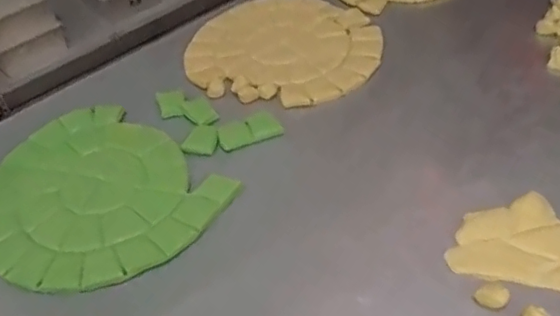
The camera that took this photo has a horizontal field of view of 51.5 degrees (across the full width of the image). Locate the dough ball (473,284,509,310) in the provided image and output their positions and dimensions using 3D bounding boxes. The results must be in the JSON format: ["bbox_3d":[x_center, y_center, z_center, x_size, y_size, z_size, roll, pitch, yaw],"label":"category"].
[{"bbox_3d":[0.211,0.137,0.574,0.031,0.012,0.022,-18,45,-10],"label":"dough ball"}]

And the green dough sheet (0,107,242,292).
[{"bbox_3d":[-0.239,0.045,0.725,0.297,0.017,0.252,31,56,32],"label":"green dough sheet"}]

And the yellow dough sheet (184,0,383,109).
[{"bbox_3d":[0.005,-0.180,0.923,0.295,0.014,0.270,7,46,14],"label":"yellow dough sheet"}]

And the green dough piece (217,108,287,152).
[{"bbox_3d":[-0.044,-0.036,0.794,0.087,0.011,0.051,-25,47,-17],"label":"green dough piece"}]

